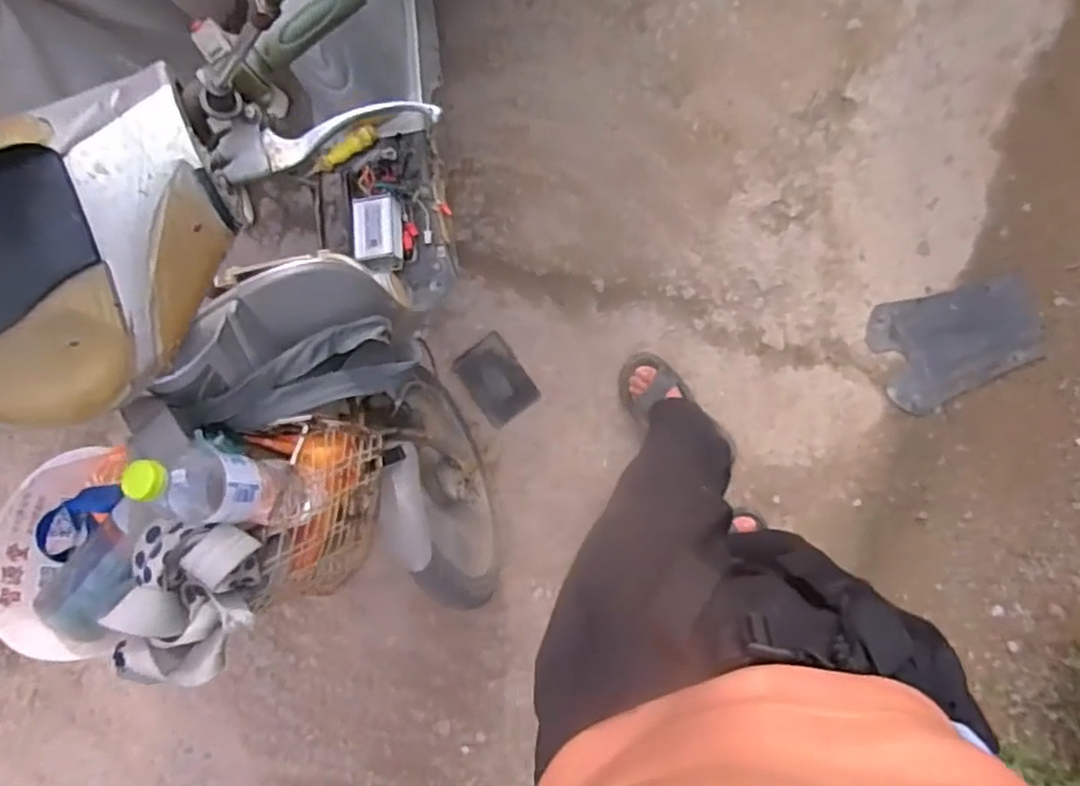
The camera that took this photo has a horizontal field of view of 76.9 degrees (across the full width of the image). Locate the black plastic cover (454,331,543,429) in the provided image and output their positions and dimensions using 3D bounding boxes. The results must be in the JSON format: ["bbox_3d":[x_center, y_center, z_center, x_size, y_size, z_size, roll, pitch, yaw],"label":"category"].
[{"bbox_3d":[-0.091,-0.027,1.432,0.119,0.011,0.172,-38,87,8],"label":"black plastic cover"}]

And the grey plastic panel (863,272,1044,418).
[{"bbox_3d":[0.809,-0.098,1.317,0.291,0.012,0.213,-19,89,9],"label":"grey plastic panel"}]

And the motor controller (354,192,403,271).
[{"bbox_3d":[-0.262,-0.261,1.106,0.077,0.031,0.118,-1,92,8],"label":"motor controller"}]

